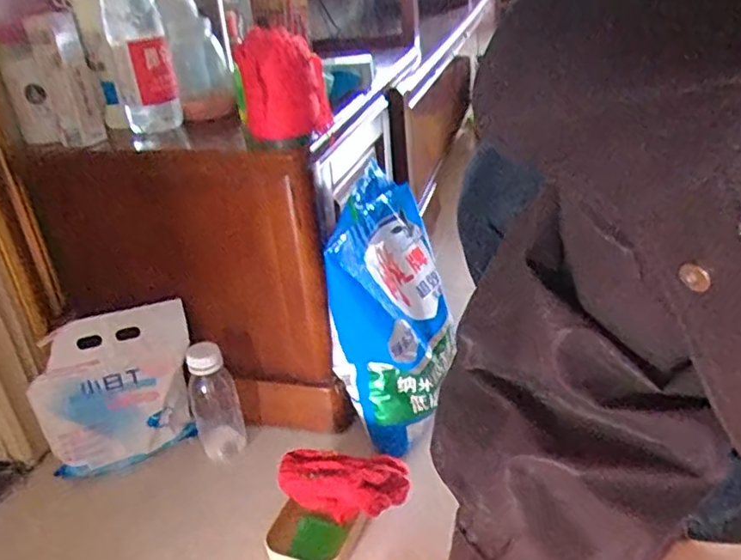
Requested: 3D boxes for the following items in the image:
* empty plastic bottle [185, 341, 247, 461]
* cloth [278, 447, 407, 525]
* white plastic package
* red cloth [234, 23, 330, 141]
[{"bbox_3d":[-0.190,0.157,0.771,0.059,0.164,0.053,-17,30,-19],"label":"empty plastic bottle"},{"bbox_3d":[-0.030,0.218,0.667,0.134,0.061,0.074,7,28,-5],"label":"cloth"},{"bbox_3d":[-0.317,0.146,0.794,0.188,0.199,0.078,-11,28,-7],"label":"white plastic package"},{"bbox_3d":[-0.088,-0.200,0.639,0.082,0.104,0.068,-7,29,-1],"label":"red cloth"}]

